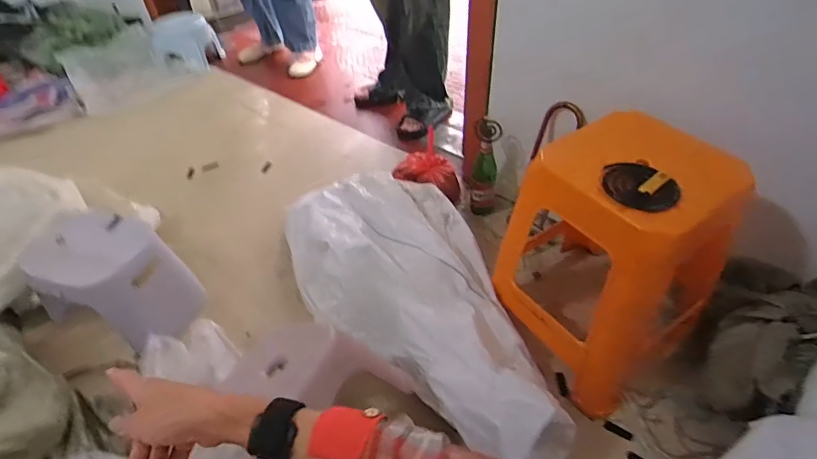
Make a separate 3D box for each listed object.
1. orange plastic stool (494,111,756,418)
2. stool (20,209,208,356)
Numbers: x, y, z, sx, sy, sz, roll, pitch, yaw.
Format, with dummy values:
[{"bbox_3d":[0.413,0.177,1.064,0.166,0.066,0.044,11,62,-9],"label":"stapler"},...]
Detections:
[{"bbox_3d":[0.443,0.048,0.982,0.389,0.488,0.333,-28,51,-24],"label":"orange plastic stool"},{"bbox_3d":[-0.721,0.136,1.159,0.351,0.227,0.286,30,53,28],"label":"stool"}]

